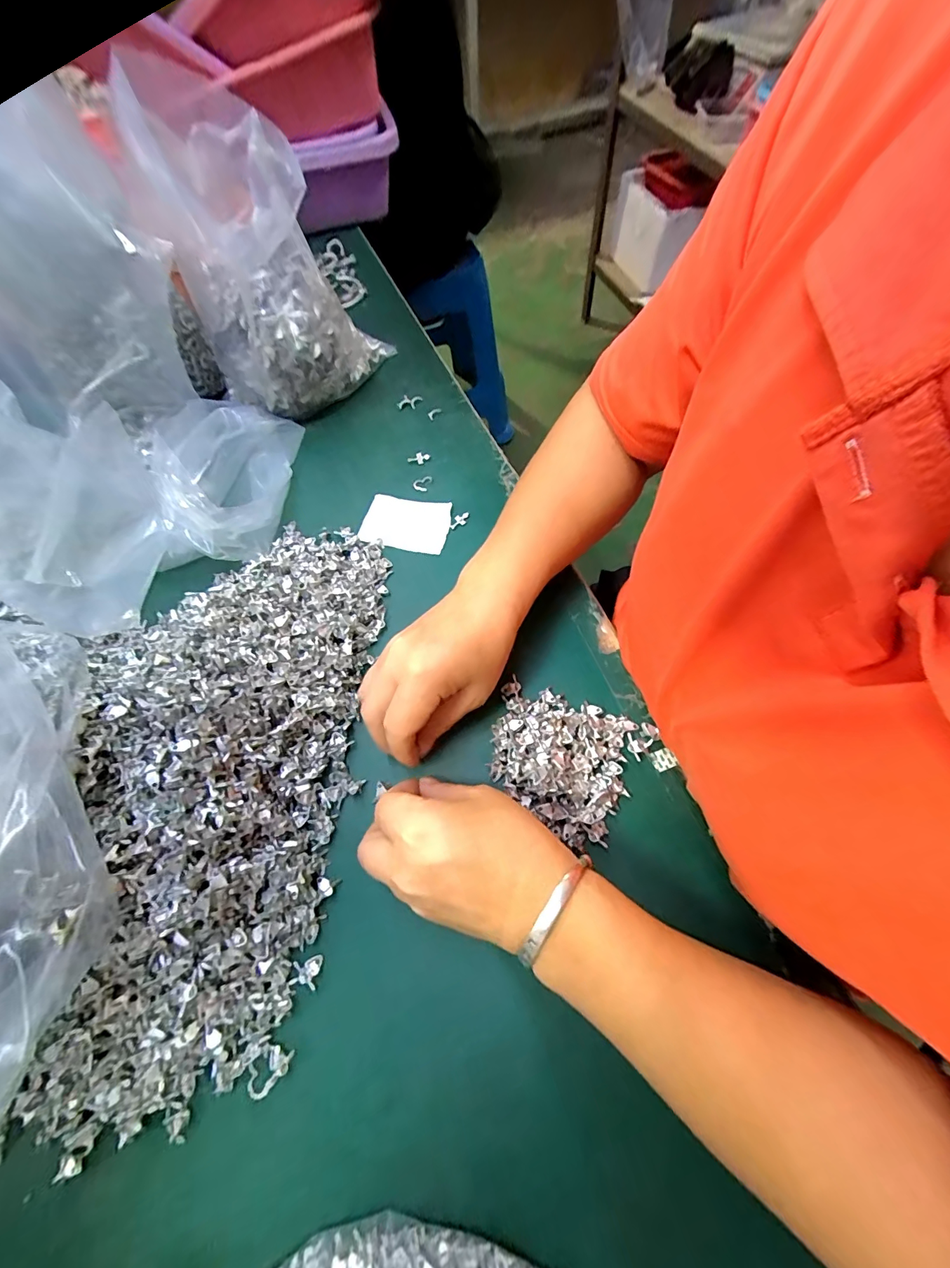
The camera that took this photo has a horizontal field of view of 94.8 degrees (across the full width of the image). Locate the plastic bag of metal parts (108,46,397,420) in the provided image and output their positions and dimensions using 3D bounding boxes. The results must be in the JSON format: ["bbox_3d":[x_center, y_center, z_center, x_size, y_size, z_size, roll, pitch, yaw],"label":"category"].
[{"bbox_3d":[-0.183,-0.323,0.391,0.154,0.189,0.156,-26,66,-9],"label":"plastic bag of metal parts"}]

